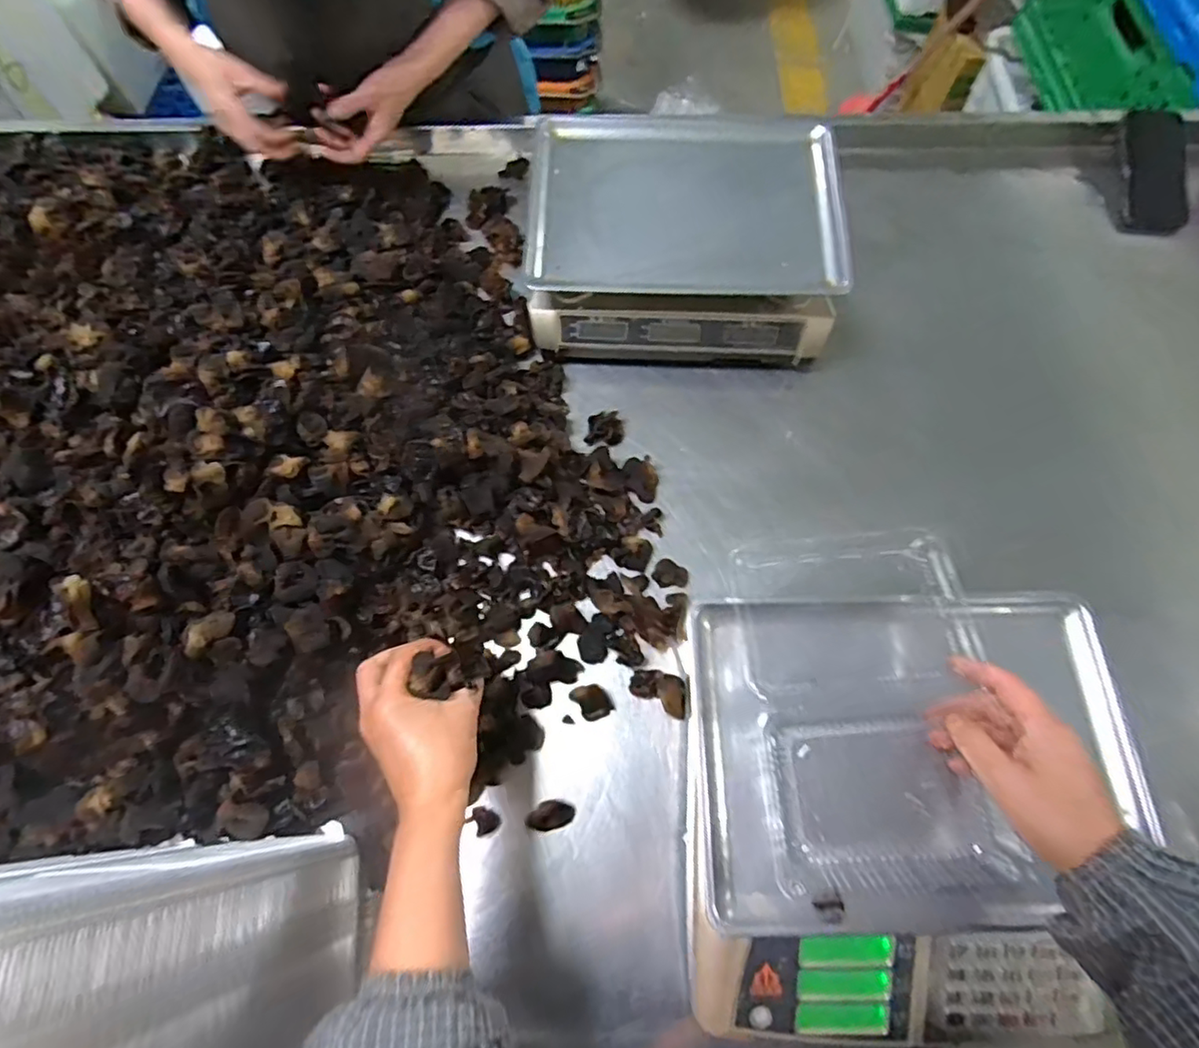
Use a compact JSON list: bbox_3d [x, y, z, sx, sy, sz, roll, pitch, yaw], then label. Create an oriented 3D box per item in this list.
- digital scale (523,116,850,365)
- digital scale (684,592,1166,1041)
[{"bbox_3d":[0.094,-0.327,0.733,0.339,0.137,0.262,4,69,2],"label":"digital scale"},{"bbox_3d":[0.240,0.228,0.495,0.344,0.106,0.335,-1,69,0],"label":"digital scale"}]

